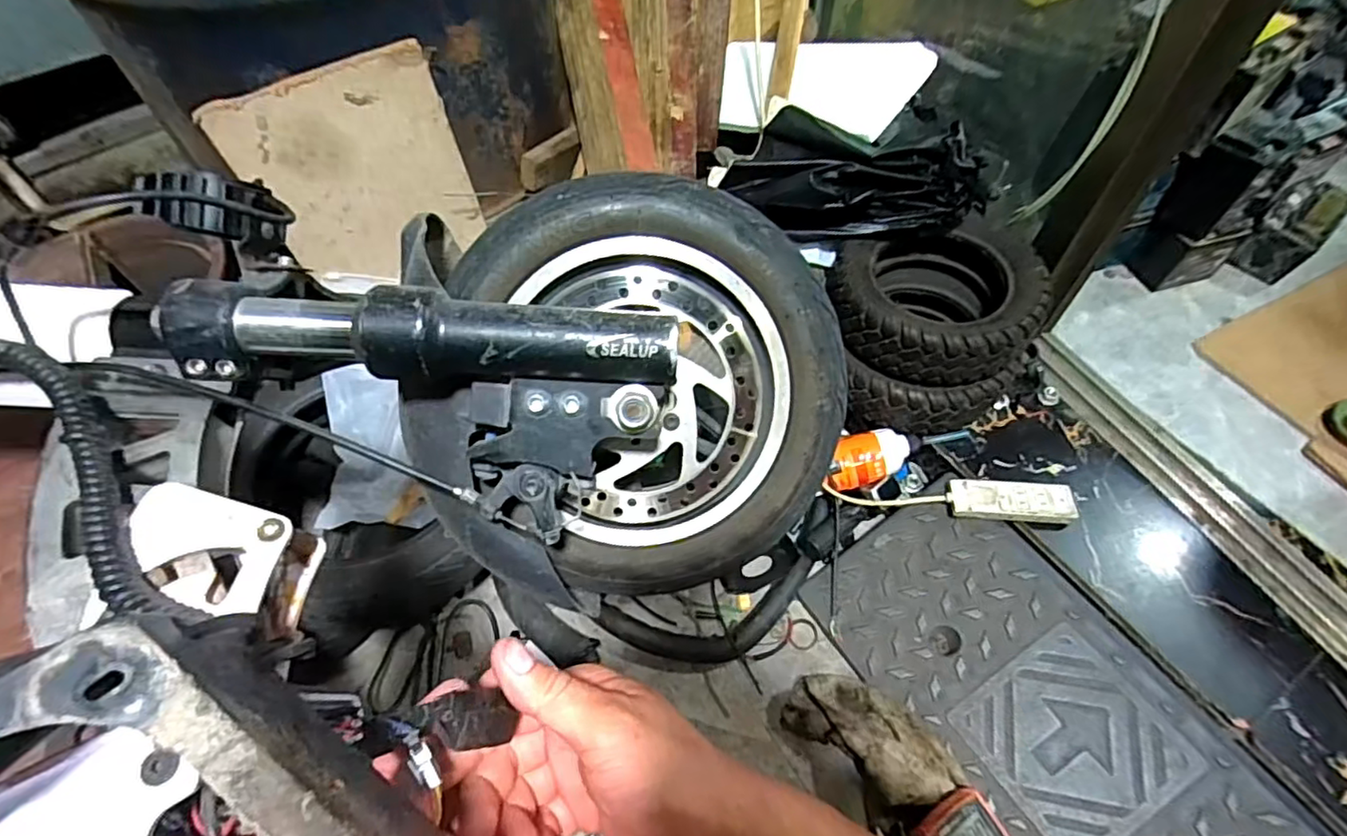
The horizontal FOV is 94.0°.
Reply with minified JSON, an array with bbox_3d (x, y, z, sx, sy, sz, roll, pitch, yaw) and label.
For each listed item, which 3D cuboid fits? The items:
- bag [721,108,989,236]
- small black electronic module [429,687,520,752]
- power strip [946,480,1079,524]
[{"bbox_3d":[0.237,-0.305,0.800,0.339,0.105,0.142,9,57,8],"label":"bag"},{"bbox_3d":[-0.093,0.138,0.287,0.034,0.019,0.024,-10,56,-5],"label":"small black electronic module"},{"bbox_3d":[0.415,0.103,0.775,0.141,0.032,0.045,2,56,3],"label":"power strip"}]

